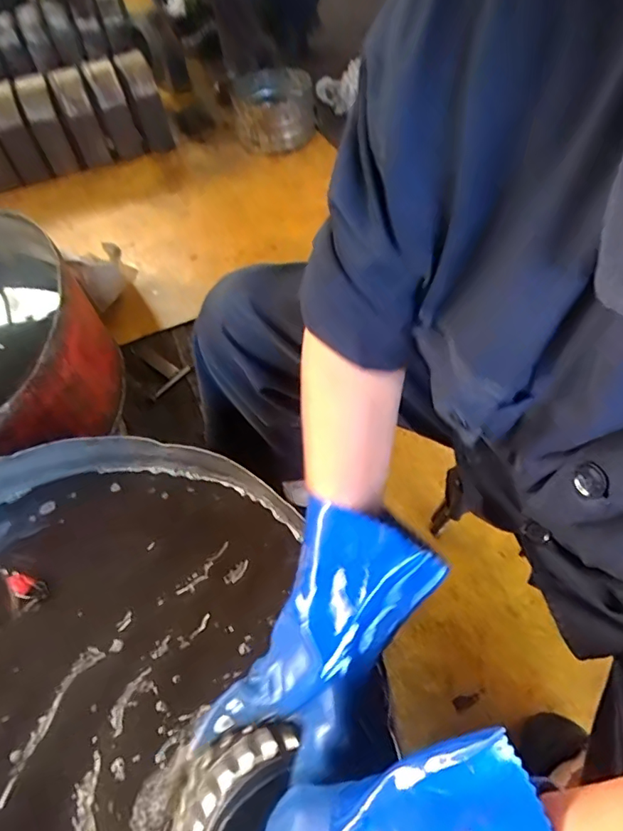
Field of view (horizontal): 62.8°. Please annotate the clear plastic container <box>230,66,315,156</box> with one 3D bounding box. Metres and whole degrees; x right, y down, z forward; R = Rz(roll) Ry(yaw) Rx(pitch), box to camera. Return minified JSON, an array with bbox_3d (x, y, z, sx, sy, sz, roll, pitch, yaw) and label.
[{"bbox_3d":[-0.106,-0.876,1.473,0.232,0.155,0.243,-11,54,-3],"label":"clear plastic container"}]

